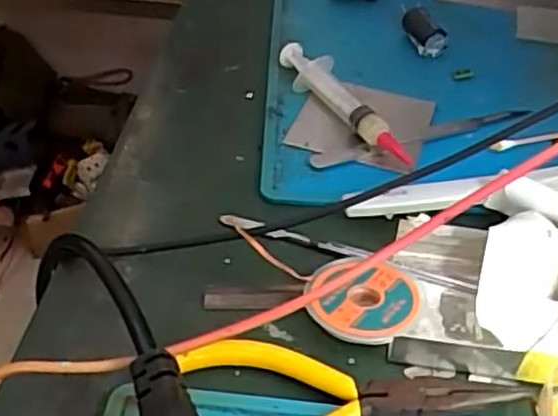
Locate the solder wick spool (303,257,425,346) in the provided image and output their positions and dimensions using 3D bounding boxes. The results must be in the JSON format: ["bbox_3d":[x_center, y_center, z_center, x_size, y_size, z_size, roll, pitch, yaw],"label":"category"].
[{"bbox_3d":[0.033,0.036,0.268,0.043,0.014,0.036,13,42,12],"label":"solder wick spool"}]

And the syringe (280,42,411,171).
[{"bbox_3d":[0.032,-0.057,0.364,0.017,0.018,0.103,-20,46,-24],"label":"syringe"}]

